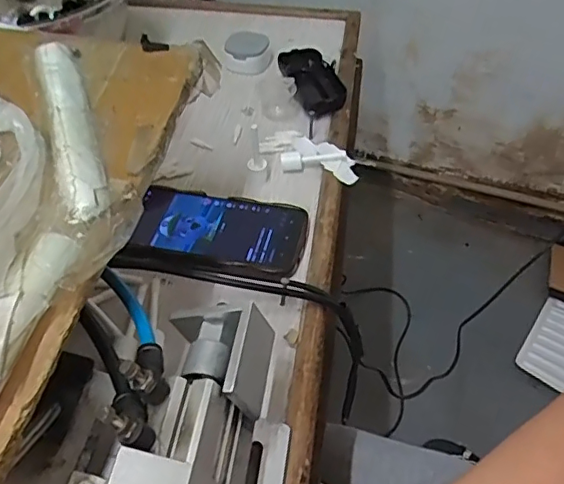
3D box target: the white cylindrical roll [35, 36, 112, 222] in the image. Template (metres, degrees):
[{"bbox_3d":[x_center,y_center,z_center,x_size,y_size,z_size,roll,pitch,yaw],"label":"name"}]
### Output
[{"bbox_3d":[-0.135,-0.077,0.359,0.027,0.018,0.174,-16,50,-14],"label":"white cylindrical roll"}]

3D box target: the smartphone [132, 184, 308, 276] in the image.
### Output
[{"bbox_3d":[-0.061,-0.016,0.505,0.166,0.010,0.086,14,49,12],"label":"smartphone"}]

